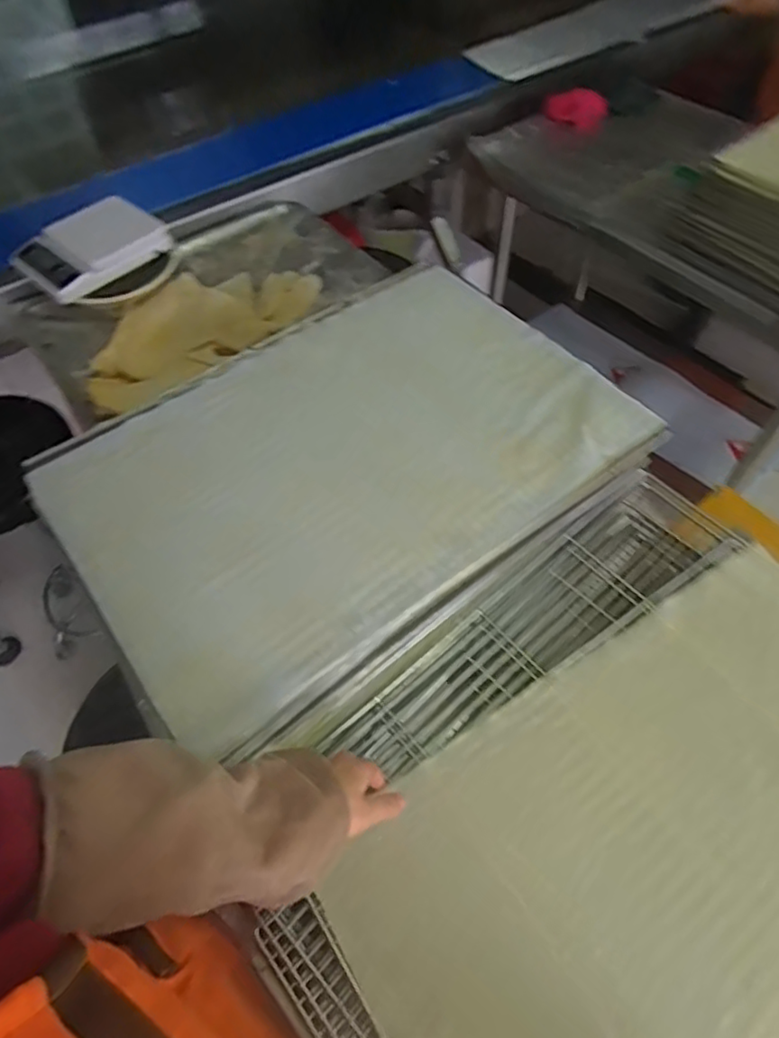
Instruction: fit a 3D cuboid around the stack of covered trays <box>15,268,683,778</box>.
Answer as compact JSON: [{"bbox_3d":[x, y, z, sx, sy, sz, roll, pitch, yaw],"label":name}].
[{"bbox_3d":[-0.049,-0.049,0.712,0.578,0.134,0.401,-32,62,-19],"label":"stack of covered trays"}]

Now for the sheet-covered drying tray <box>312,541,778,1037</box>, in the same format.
[{"bbox_3d":[0.266,0.294,0.525,0.582,0.031,0.386,-29,61,-17],"label":"sheet-covered drying tray"}]

